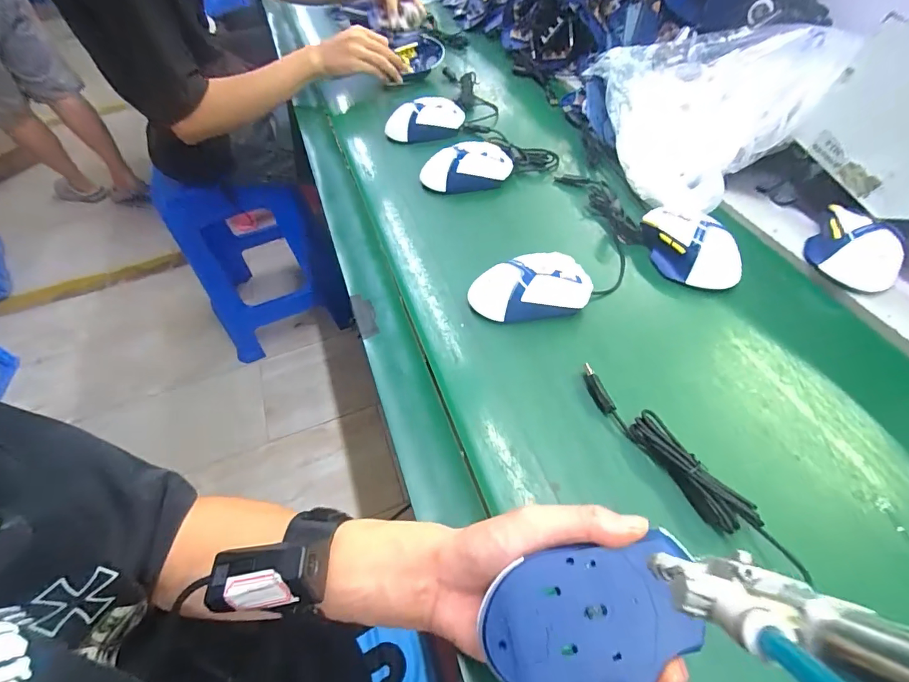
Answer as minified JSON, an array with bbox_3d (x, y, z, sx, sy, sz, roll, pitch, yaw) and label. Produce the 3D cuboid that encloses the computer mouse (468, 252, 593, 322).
[{"bbox_3d":[0.076,-0.059,0.442,0.124,0.041,0.068,-7,57,1],"label":"computer mouse"}]

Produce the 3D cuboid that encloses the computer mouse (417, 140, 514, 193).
[{"bbox_3d":[0.017,-0.242,0.591,0.123,0.043,0.062,-5,57,2],"label":"computer mouse"}]

